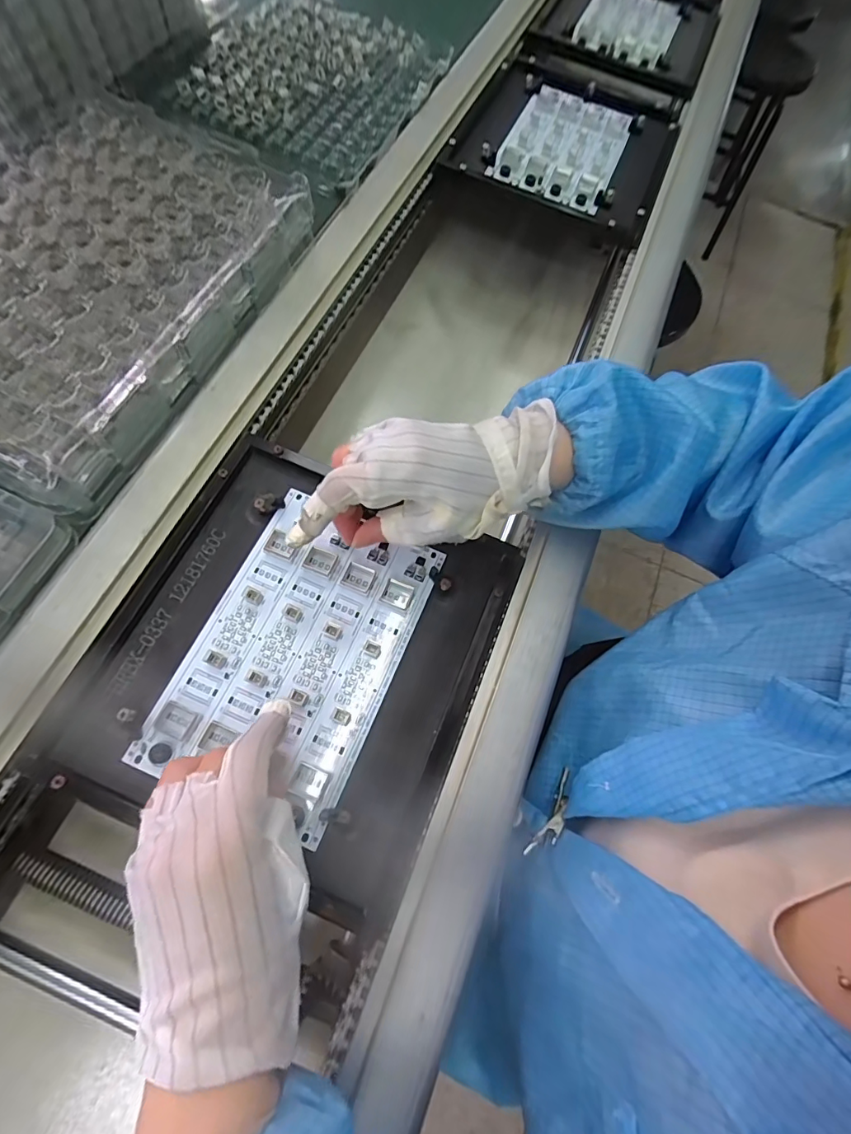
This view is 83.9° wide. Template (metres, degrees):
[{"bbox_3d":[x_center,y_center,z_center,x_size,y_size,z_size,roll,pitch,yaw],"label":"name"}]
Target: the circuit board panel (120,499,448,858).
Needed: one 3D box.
[{"bbox_3d":[-0.084,0.054,0.321,0.129,0.013,0.195,22,69,6],"label":"circuit board panel"}]

